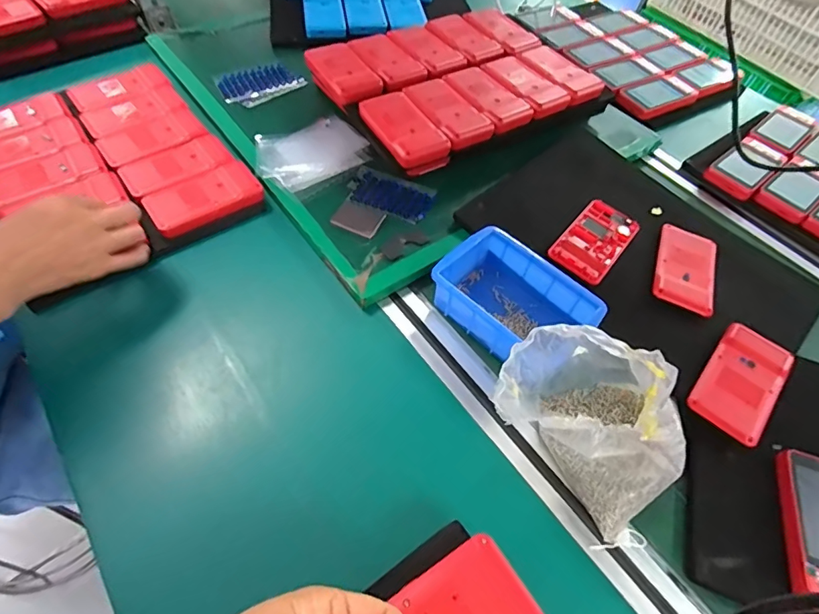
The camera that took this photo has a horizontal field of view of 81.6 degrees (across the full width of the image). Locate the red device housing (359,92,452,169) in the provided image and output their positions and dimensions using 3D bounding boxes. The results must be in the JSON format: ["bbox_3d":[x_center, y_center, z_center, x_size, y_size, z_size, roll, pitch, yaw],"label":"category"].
[{"bbox_3d":[-0.010,-0.212,0.557,0.063,0.017,0.123,-23,59,-20],"label":"red device housing"}]

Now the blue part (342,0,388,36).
[{"bbox_3d":[-0.075,-0.491,0.788,0.067,0.015,0.137,-6,55,-9],"label":"blue part"}]

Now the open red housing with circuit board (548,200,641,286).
[{"bbox_3d":[0.207,-0.074,0.531,0.062,0.010,0.121,35,58,19],"label":"open red housing with circuit board"}]

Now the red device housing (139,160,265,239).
[{"bbox_3d":[-0.228,-0.122,0.527,0.117,0.017,0.060,-28,61,-23],"label":"red device housing"}]

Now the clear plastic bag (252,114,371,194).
[{"bbox_3d":[-0.118,-0.186,0.576,0.133,0.012,0.103,-27,61,-23],"label":"clear plastic bag"}]

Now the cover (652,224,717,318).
[{"bbox_3d":[0.303,-0.045,0.520,0.062,0.010,0.123,22,55,11],"label":"cover"}]

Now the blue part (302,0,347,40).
[{"bbox_3d":[-0.138,-0.476,0.765,0.064,0.013,0.139,-6,59,-11],"label":"blue part"}]

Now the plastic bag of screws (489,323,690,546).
[{"bbox_3d":[0.154,0.077,0.369,0.157,0.103,0.126,38,59,20],"label":"plastic bag of screws"}]

